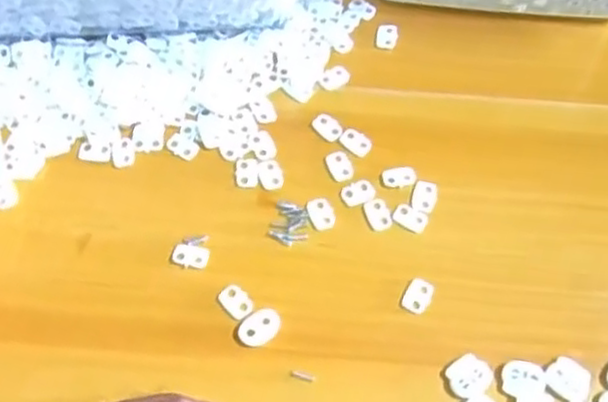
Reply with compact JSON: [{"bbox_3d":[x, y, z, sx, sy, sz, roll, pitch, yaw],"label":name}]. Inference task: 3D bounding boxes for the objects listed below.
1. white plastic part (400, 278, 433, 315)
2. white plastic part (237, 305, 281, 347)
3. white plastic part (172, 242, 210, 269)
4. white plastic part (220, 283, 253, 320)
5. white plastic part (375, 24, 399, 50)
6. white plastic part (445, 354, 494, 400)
[{"bbox_3d":[0.062,0.052,0.390,0.014,0.004,0.019,28,66,11],"label":"white plastic part"},{"bbox_3d":[-0.024,0.069,0.382,0.024,0.013,0.017,-40,71,-19],"label":"white plastic part"},{"bbox_3d":[-0.064,0.031,0.397,0.020,0.007,0.012,16,65,6],"label":"white plastic part"},{"bbox_3d":[-0.037,0.055,0.387,0.014,0.006,0.020,-35,70,-17],"label":"white plastic part"},{"bbox_3d":[0.056,-0.110,0.471,0.014,0.004,0.019,11,64,4],"label":"white plastic part"},{"bbox_3d":[0.087,0.091,0.368,0.023,0.004,0.020,-32,69,-16],"label":"white plastic part"}]

